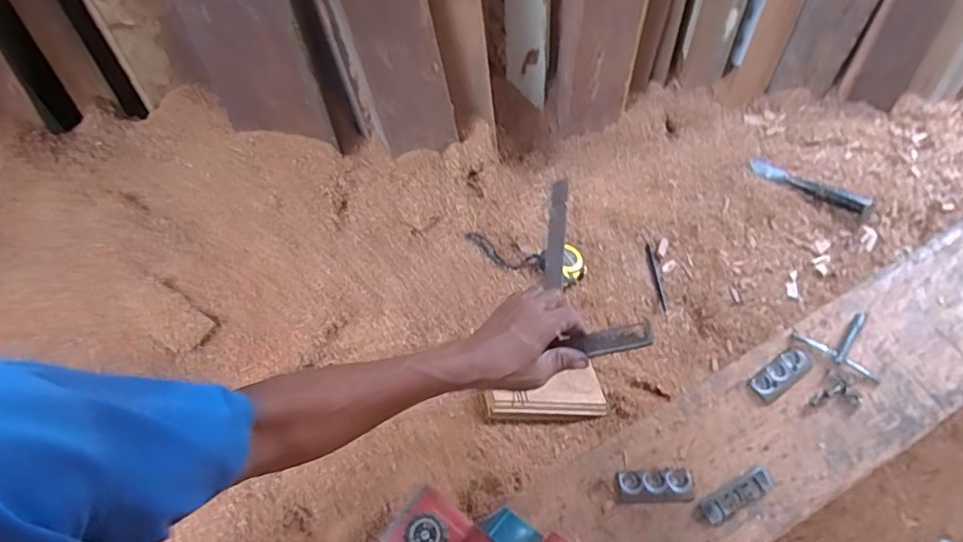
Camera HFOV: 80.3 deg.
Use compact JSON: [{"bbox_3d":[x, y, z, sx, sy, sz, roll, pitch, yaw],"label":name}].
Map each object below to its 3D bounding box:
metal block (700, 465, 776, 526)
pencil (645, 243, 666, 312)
[{"bbox_3d":[0.282,0.245,0.623,0.088,0.009,0.028,-27,67,-9],"label":"metal block"},{"bbox_3d":[0.289,0.011,0.945,0.010,0.005,0.120,-7,66,0],"label":"pencil"}]

